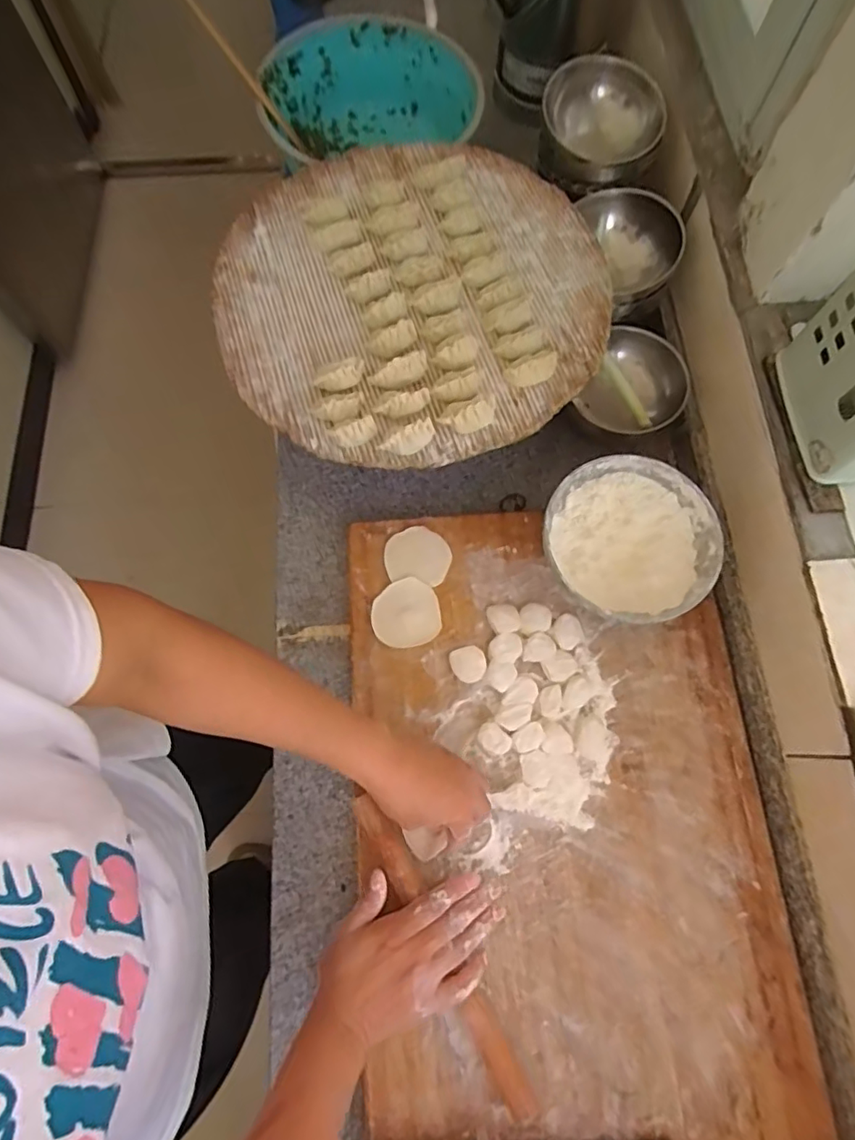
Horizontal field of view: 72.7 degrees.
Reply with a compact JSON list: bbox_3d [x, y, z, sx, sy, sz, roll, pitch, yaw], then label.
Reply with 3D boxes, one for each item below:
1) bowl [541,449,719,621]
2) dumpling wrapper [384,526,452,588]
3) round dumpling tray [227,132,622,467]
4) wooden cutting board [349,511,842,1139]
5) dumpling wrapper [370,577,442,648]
[{"bbox_3d":[0.204,-0.023,0.608,0.166,0.074,0.170,0,72,-1],"label":"bowl"},{"bbox_3d":[-0.011,-0.016,0.638,0.069,0.004,0.063,9,72,2],"label":"dumpling wrapper"},{"bbox_3d":[-0.018,-0.300,0.621,0.398,0.044,0.391,0,72,-1],"label":"round dumpling tray"},{"bbox_3d":[0.129,0.214,0.577,0.384,0.042,0.570,-3,72,-2],"label":"wooden cutting board"},{"bbox_3d":[-0.024,0.046,0.616,0.070,0.004,0.070,-1,74,5],"label":"dumpling wrapper"}]

